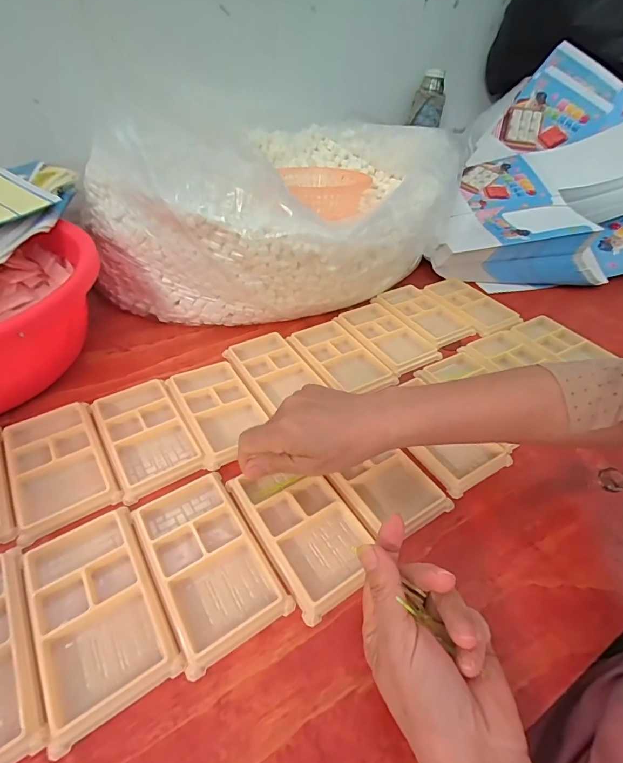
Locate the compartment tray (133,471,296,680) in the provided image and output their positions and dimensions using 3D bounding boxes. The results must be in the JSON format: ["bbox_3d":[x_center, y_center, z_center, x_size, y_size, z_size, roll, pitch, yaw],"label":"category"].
[{"bbox_3d":[-0.082,0.136,0.317,0.077,0.017,0.138,-23,49,-25],"label":"compartment tray"}]

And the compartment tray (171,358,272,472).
[{"bbox_3d":[-0.096,0.026,0.425,0.075,0.014,0.137,-20,48,-22],"label":"compartment tray"}]

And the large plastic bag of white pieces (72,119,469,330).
[{"bbox_3d":[-0.043,-0.256,0.599,0.459,0.191,0.384,12,44,9],"label":"large plastic bag of white pieces"}]

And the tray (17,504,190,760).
[{"bbox_3d":[-0.152,0.158,0.284,0.080,0.009,0.136,-24,50,-25],"label":"tray"}]

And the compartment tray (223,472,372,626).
[{"bbox_3d":[-0.006,0.119,0.336,0.076,0.017,0.129,-24,50,-26],"label":"compartment tray"}]

